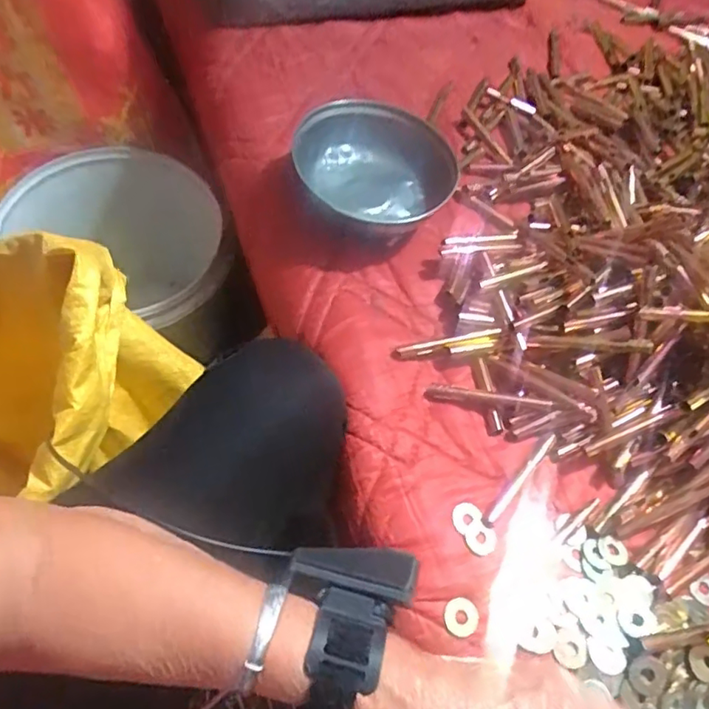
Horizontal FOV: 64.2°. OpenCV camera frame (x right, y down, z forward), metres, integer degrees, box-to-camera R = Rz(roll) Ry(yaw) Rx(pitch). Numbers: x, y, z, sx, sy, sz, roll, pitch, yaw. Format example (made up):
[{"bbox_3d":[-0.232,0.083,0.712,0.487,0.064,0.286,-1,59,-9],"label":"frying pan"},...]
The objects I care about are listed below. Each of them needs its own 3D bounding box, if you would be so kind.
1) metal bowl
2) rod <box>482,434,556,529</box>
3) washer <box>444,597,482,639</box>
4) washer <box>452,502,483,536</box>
[{"bbox_3d":[0.020,-0.156,0.499,0.131,0.062,0.142,4,60,-7],"label":"metal bowl"},{"bbox_3d":[0.120,0.091,0.408,0.008,0.006,0.089,41,63,14],"label":"rod"},{"bbox_3d":[0.068,0.165,0.355,0.023,0.004,0.022,4,60,-7],"label":"washer"},{"bbox_3d":[0.077,0.112,0.387,0.019,0.004,0.023,43,61,12],"label":"washer"}]

